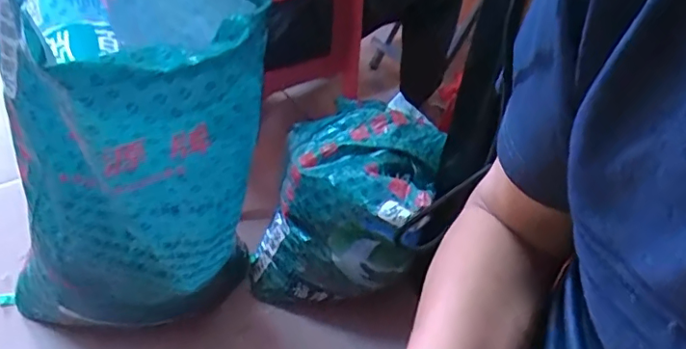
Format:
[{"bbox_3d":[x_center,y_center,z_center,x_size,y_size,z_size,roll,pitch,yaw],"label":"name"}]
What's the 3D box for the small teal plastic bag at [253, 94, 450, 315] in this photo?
[{"bbox_3d":[0.009,0.052,0.981,0.264,0.309,0.251,17,41,12],"label":"small teal plastic bag"}]

